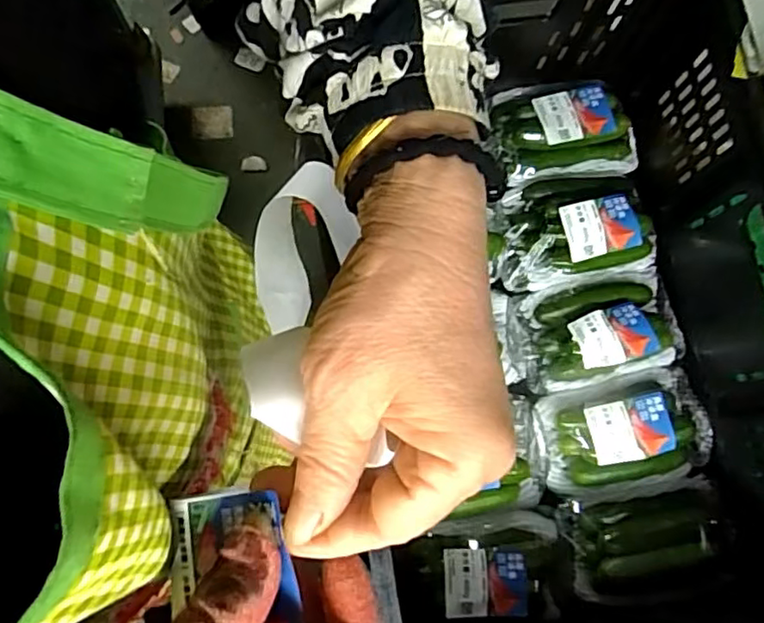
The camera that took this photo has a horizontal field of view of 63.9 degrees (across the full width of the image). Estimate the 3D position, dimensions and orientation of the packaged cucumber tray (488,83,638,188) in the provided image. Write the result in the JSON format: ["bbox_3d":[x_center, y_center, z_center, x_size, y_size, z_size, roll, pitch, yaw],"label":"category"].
[{"bbox_3d":[0.208,-0.205,0.691,0.162,0.056,0.108,-9,80,-3],"label":"packaged cucumber tray"}]

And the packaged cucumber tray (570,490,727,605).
[{"bbox_3d":[0.273,0.236,0.614,0.160,0.040,0.102,-7,80,-3],"label":"packaged cucumber tray"}]

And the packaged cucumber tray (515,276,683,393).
[{"bbox_3d":[0.239,0.014,0.645,0.170,0.042,0.107,-12,81,-3],"label":"packaged cucumber tray"}]

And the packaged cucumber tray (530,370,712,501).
[{"bbox_3d":[0.251,0.130,0.633,0.173,0.057,0.114,-12,81,-3],"label":"packaged cucumber tray"}]

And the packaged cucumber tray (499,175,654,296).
[{"bbox_3d":[0.213,-0.093,0.662,0.173,0.039,0.117,-11,80,-3],"label":"packaged cucumber tray"}]

